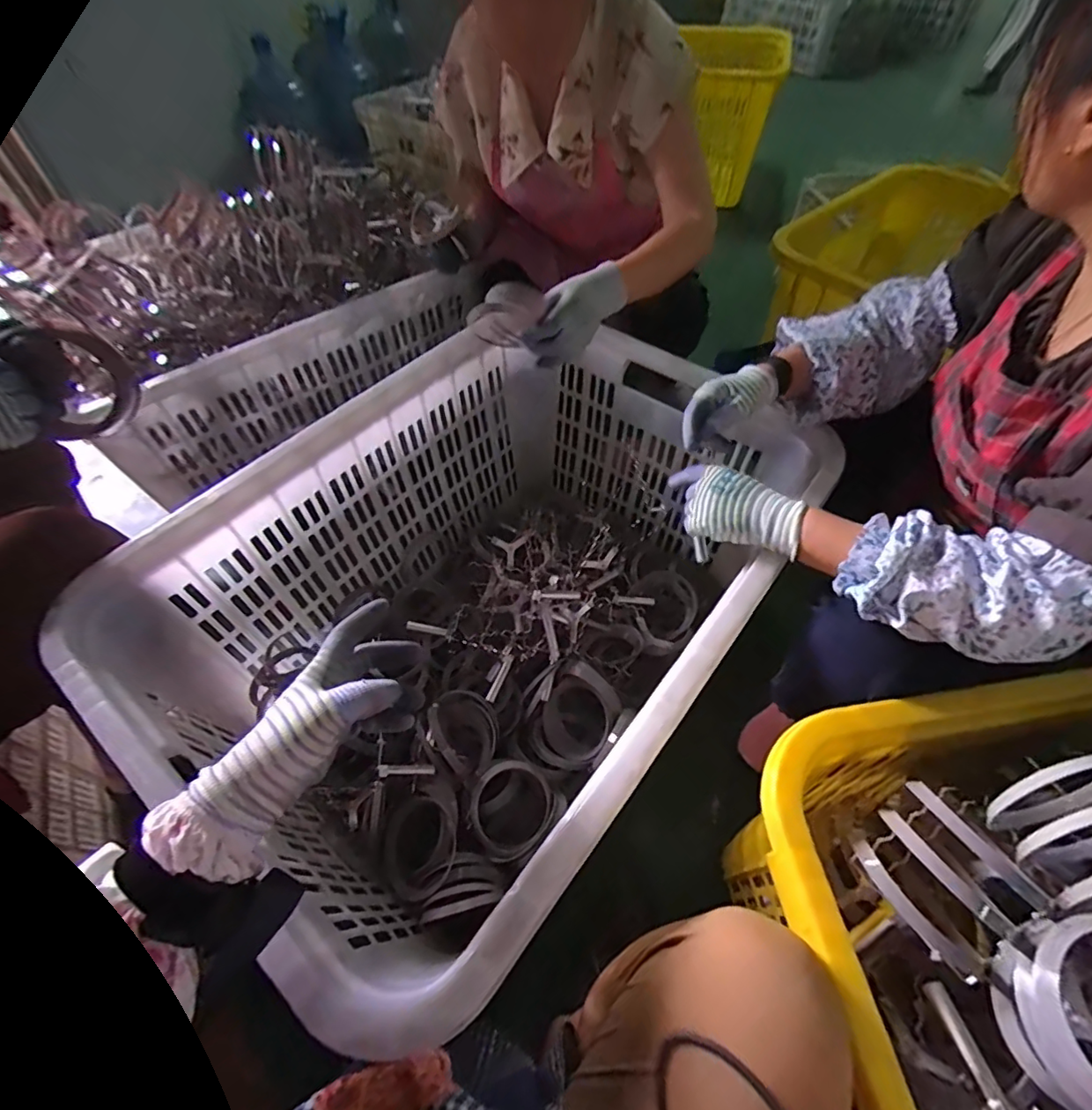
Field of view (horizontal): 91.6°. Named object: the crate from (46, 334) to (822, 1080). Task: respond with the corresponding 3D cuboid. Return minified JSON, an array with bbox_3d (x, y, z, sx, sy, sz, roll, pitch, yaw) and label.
[{"bbox_3d":[-0.055,0.072,0.758,0.564,0.394,0.780,34,62,22],"label":"crate"}]

